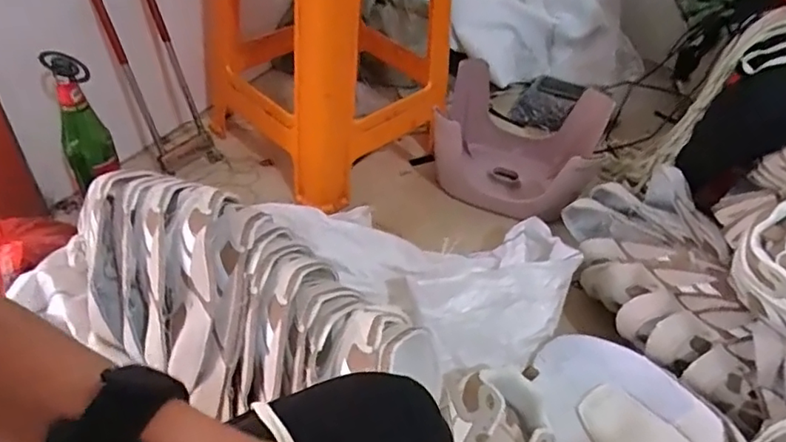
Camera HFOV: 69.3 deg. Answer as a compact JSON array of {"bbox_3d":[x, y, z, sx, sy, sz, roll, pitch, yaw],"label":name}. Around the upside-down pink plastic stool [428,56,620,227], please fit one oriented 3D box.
[{"bbox_3d":[0.229,-0.149,1.140,0.350,0.188,0.260,29,49,21],"label":"upside-down pink plastic stool"}]

